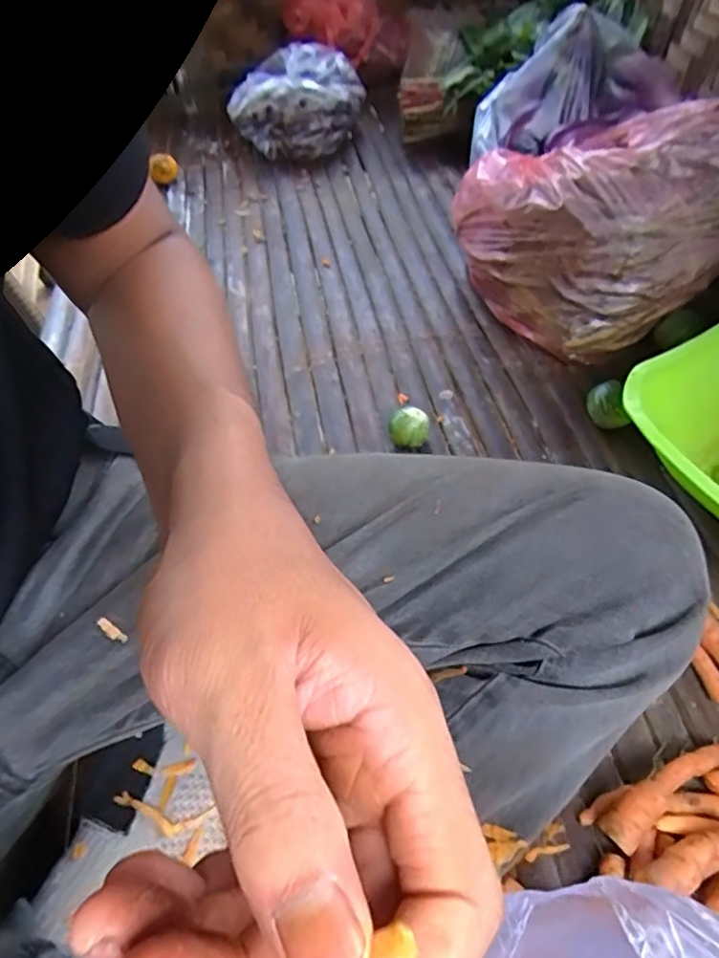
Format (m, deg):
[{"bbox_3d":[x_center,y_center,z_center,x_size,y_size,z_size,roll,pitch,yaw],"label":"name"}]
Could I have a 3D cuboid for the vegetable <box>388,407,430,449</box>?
[{"bbox_3d":[0.046,-0.042,0.554,0.037,0.035,0.035,-3,49,4],"label":"vegetable"}]

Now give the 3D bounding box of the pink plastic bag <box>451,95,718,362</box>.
[{"bbox_3d":[0.274,-0.280,0.626,0.287,0.188,0.248,-27,51,-16],"label":"pink plastic bag"}]

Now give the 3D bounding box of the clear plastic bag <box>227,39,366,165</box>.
[{"bbox_3d":[-0.108,-0.643,1.008,0.231,0.122,0.170,-8,49,0],"label":"clear plastic bag"}]

